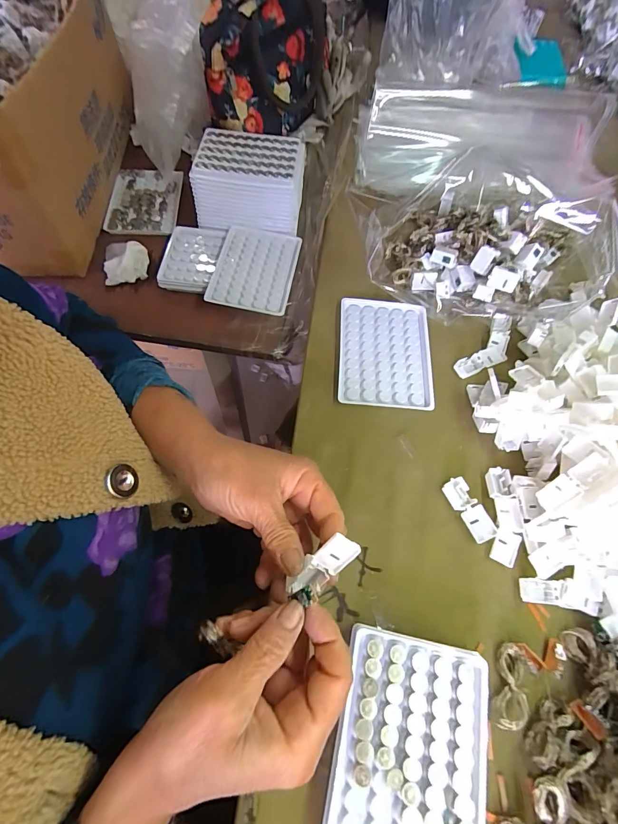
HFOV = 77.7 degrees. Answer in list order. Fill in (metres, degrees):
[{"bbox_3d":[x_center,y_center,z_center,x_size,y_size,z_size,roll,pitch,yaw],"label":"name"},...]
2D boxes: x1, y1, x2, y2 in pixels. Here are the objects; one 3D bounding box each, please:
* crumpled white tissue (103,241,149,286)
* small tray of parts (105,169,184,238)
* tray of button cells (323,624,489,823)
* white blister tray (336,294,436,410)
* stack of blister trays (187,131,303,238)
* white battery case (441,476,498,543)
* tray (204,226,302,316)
[{"bbox_3d":[-0.225,-0.188,0.470,0.054,0.020,0.060,-12,66,-9],"label":"crumpled white tissue"},{"bbox_3d":[-0.227,-0.292,0.528,0.089,0.007,0.125,-2,65,-5],"label":"small tray of parts"},{"bbox_3d":[0.066,0.223,0.249,0.095,0.025,0.131,13,64,2],"label":"tray of button cells"},{"bbox_3d":[0.079,-0.062,0.399,0.095,0.014,0.126,5,64,-1],"label":"white blister tray"},{"bbox_3d":[-0.073,-0.291,0.488,0.130,0.069,0.101,6,65,0],"label":"stack of blister trays"},{"bbox_3d":[0.138,0.084,0.330,0.019,0.011,0.054,-22,68,-13],"label":"white battery case"},{"bbox_3d":[-0.066,-0.175,0.470,0.094,0.008,0.123,10,64,-1],"label":"tray"}]

